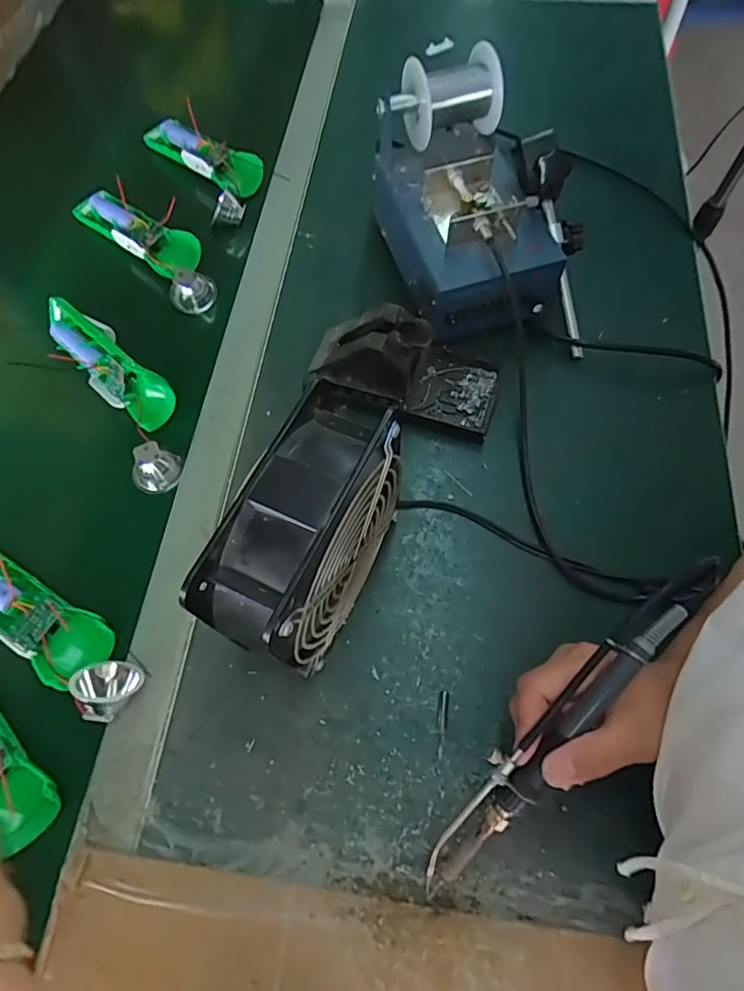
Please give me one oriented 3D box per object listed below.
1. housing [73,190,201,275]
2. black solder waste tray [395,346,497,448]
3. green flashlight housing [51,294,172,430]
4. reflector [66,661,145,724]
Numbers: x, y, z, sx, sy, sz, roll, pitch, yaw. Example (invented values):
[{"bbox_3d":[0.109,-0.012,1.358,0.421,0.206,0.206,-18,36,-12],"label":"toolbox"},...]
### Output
[{"bbox_3d":[-0.232,-0.262,0.552,0.145,0.030,0.047,34,71,17],"label":"housing"},{"bbox_3d":[0.069,-0.088,0.487,0.075,0.021,0.080,17,67,11],"label":"black solder waste tray"},{"bbox_3d":[-0.235,-0.120,0.484,0.146,0.049,0.043,43,72,5],"label":"green flashlight housing"},{"bbox_3d":[-0.179,0.132,0.375,0.040,0.033,0.038,-1,65,3],"label":"reflector"}]

